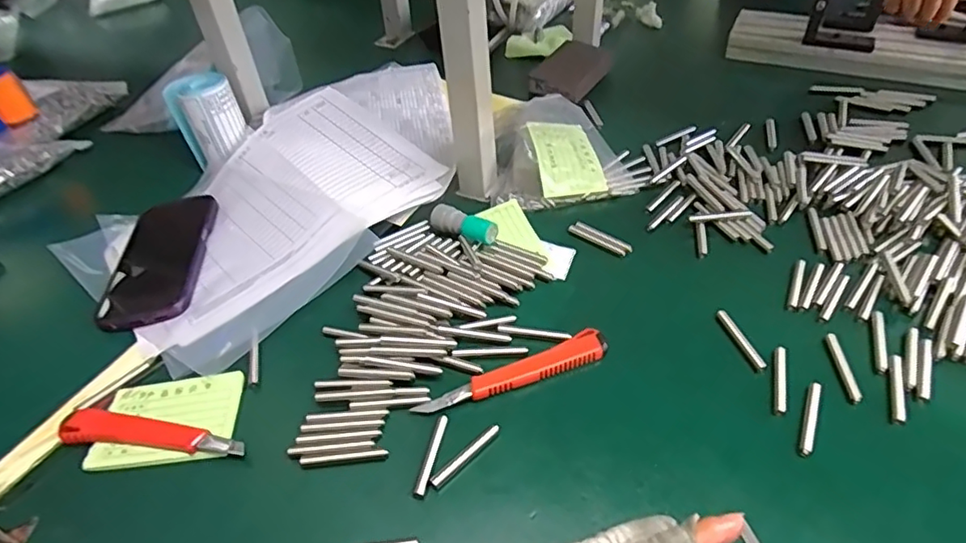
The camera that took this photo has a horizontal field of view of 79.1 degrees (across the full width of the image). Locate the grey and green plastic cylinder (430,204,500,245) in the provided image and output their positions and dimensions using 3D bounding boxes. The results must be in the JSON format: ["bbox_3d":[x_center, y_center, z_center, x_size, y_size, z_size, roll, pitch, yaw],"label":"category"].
[{"bbox_3d":[-0.020,-0.044,0.542,0.069,0.017,0.018,23,49,24],"label":"grey and green plastic cylinder"}]

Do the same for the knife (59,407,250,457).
[{"bbox_3d":[-0.230,0.113,0.413,0.133,0.010,0.025,4,44,6],"label":"knife"}]

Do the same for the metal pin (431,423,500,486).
[{"bbox_3d":[-0.011,0.122,0.389,0.058,0.004,0.008,-34,52,-29],"label":"metal pin"}]

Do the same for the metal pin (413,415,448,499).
[{"bbox_3d":[-0.034,0.123,0.390,0.007,0.004,0.059,10,45,12],"label":"metal pin"}]

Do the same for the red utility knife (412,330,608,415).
[{"bbox_3d":[0.024,0.074,0.430,0.147,0.009,0.024,-17,46,-15],"label":"red utility knife"}]

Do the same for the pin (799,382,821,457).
[{"bbox_3d":[0.221,0.099,0.394,0.008,0.005,0.057,19,48,21],"label":"pin"}]

